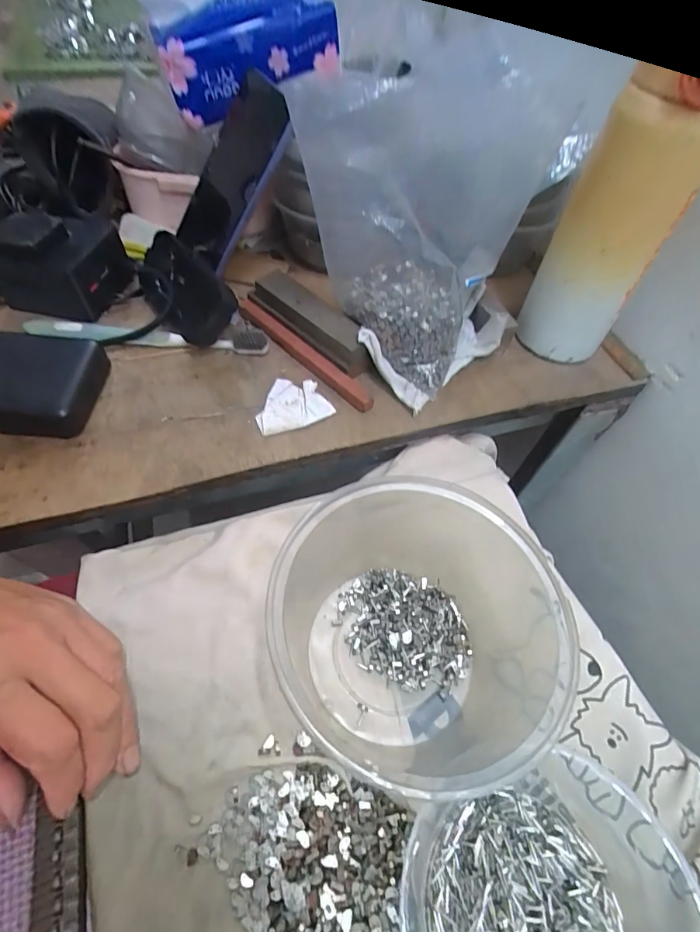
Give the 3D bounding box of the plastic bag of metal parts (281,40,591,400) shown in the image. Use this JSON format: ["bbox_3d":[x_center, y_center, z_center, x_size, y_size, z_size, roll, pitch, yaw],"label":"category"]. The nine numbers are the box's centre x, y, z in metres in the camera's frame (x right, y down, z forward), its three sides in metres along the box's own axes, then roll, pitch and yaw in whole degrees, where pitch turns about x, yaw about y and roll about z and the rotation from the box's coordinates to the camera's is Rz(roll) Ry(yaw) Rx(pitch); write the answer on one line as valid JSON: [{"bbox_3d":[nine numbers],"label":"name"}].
[{"bbox_3d":[0.044,-0.179,0.330,0.118,0.154,0.204,-21,63,-17],"label":"plastic bag of metal parts"}]

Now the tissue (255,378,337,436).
[{"bbox_3d":[-0.042,-0.045,0.326,0.053,0.009,0.040,-13,61,-12],"label":"tissue"}]

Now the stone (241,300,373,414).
[{"bbox_3d":[-0.040,-0.091,0.353,0.150,0.010,0.016,41,65,19],"label":"stone"}]

